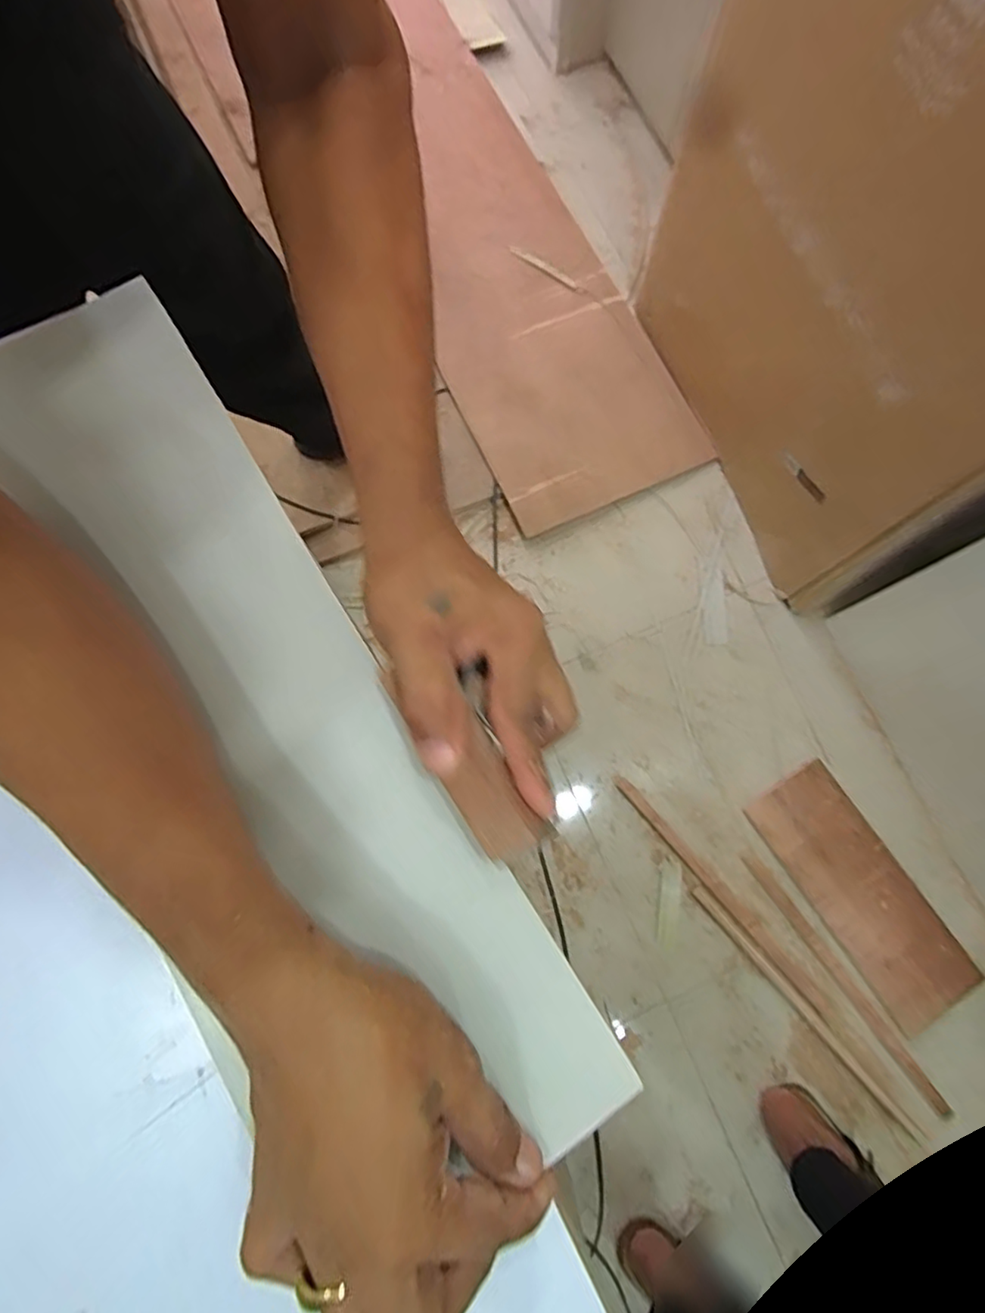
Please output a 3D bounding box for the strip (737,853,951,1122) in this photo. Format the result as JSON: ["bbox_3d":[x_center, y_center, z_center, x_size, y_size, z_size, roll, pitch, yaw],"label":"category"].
[{"bbox_3d":[0.581,0.535,0.998,0.026,0.013,0.467,-34,79,-8],"label":"strip"}]

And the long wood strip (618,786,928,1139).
[{"bbox_3d":[0.452,0.479,1.017,0.028,0.012,0.683,-37,75,-13],"label":"long wood strip"}]

